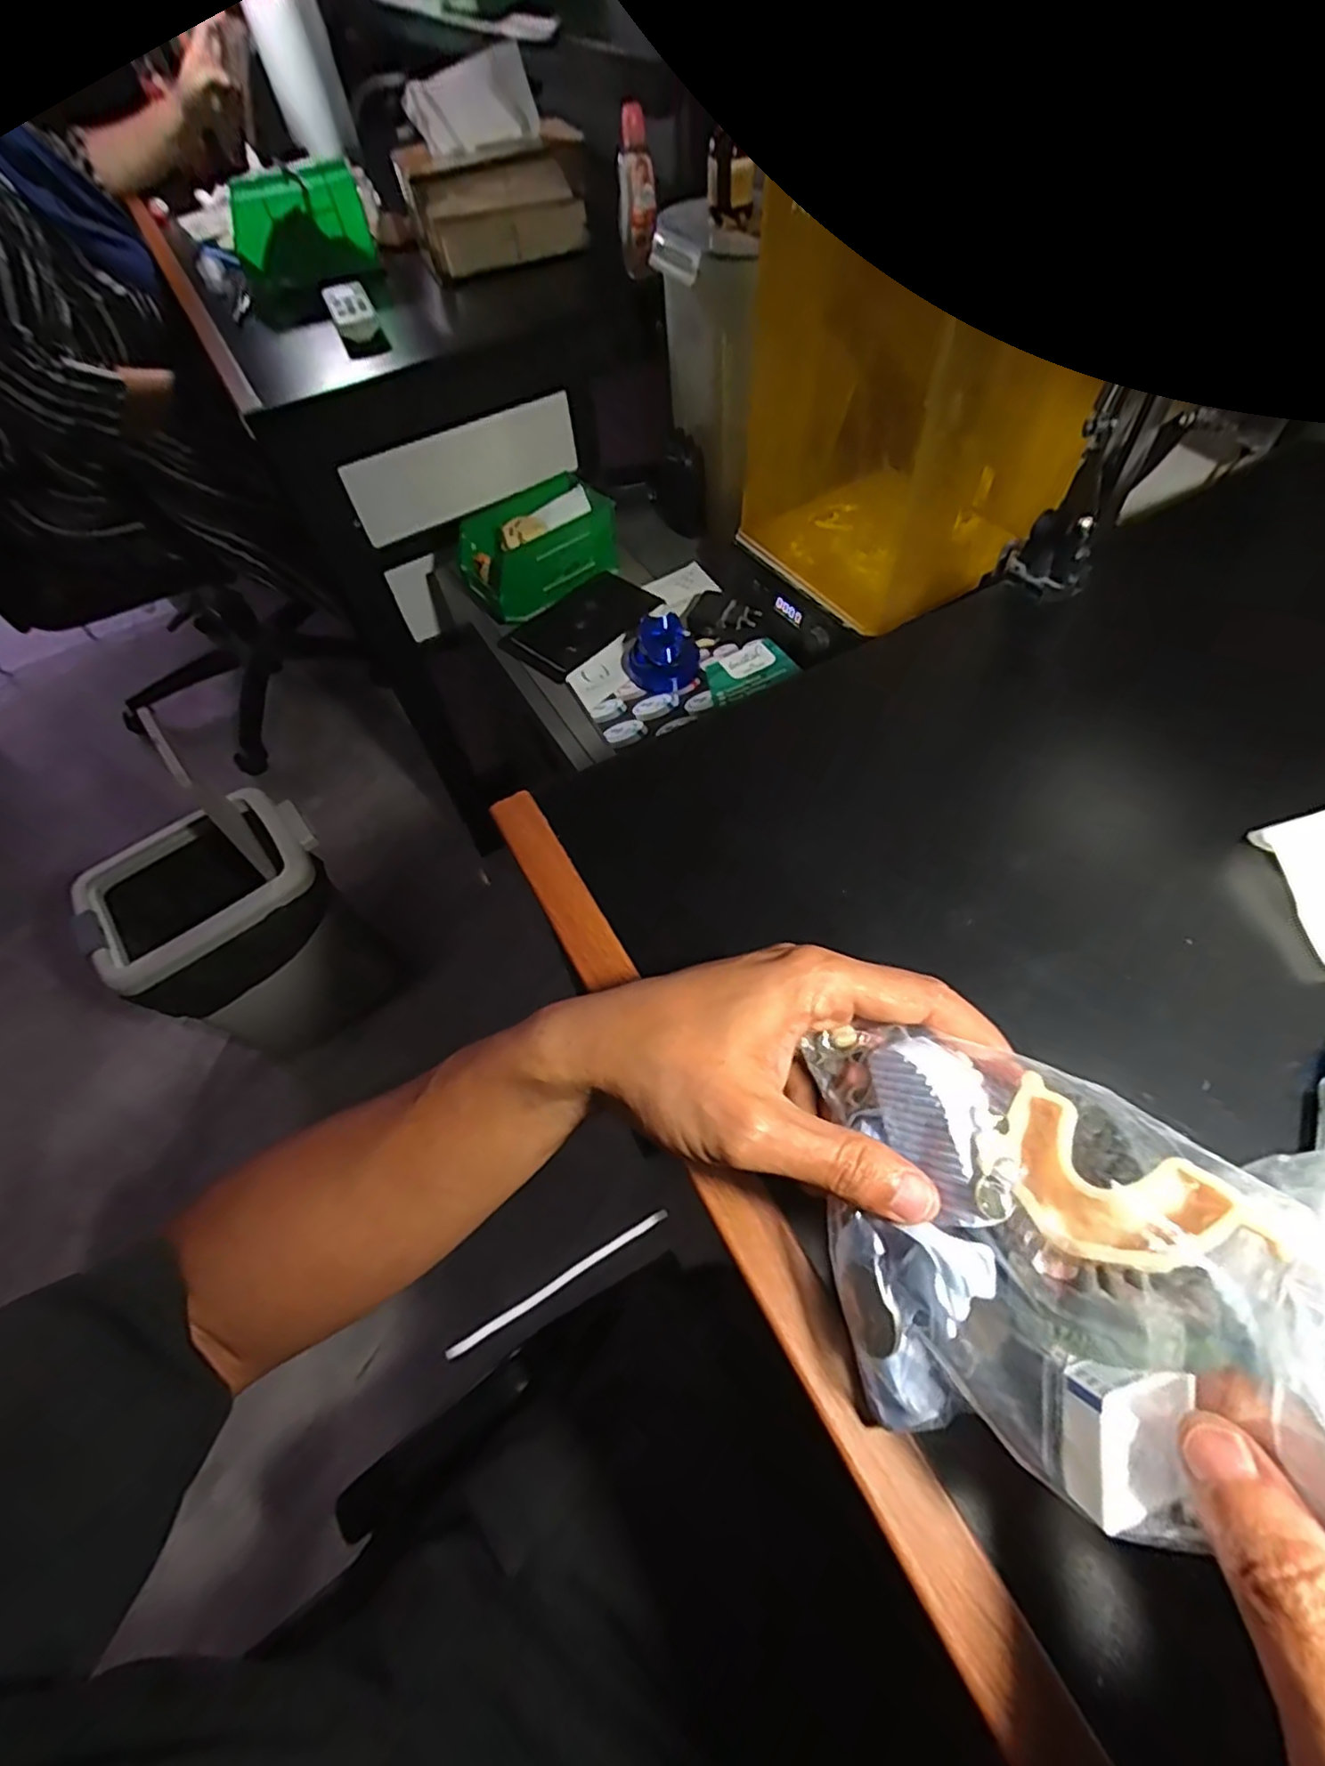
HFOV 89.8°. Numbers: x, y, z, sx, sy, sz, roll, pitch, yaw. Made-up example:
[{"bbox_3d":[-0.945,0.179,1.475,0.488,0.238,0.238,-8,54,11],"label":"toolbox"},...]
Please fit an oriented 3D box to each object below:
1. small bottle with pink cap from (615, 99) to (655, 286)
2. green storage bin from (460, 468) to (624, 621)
[{"bbox_3d":[-0.029,-0.721,0.699,0.037,0.123,0.024,-9,58,-1],"label":"small bottle with pink cap"},{"bbox_3d":[-0.142,-0.382,0.761,0.167,0.072,0.104,-33,61,-15],"label":"green storage bin"}]

